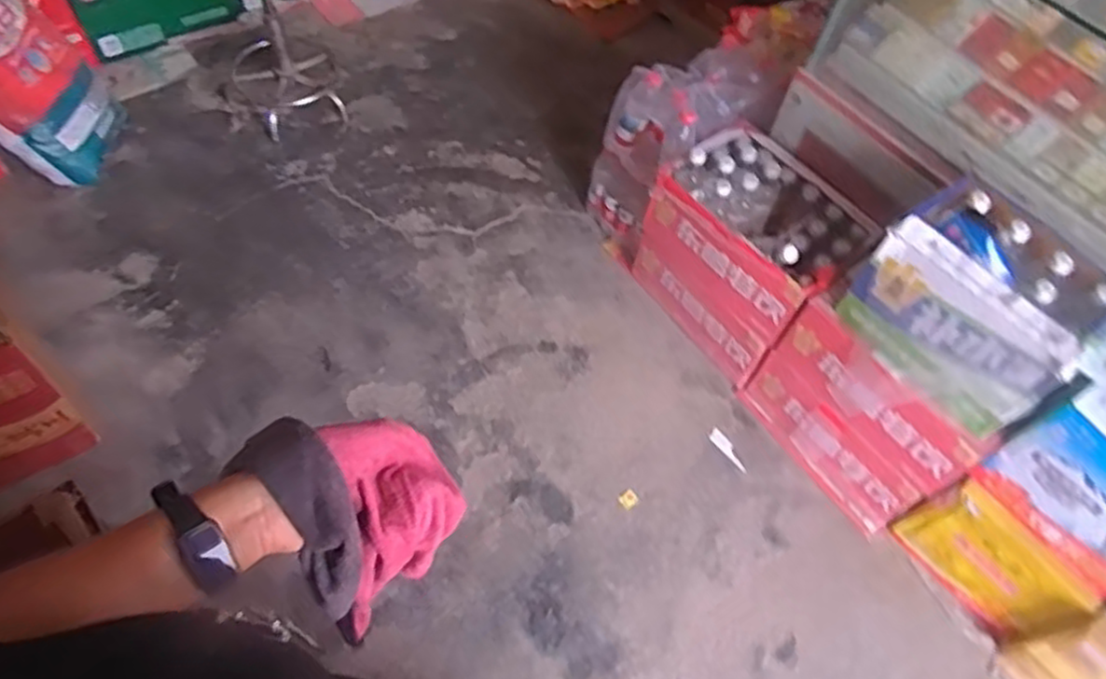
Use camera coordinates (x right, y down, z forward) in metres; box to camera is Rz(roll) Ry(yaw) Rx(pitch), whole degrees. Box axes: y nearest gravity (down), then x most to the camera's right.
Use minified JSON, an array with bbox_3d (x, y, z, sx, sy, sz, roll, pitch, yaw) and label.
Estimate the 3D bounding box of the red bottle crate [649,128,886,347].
[{"bbox_3d":[0.430,-0.237,1.521,0.254,0.185,0.393,-35,68,-23],"label":"red bottle crate"}]

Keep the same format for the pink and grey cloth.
[{"bbox_3d":[-0.152,0.124,0.555,0.138,0.172,0.113,-39,68,-18],"label":"pink and grey cloth"}]

